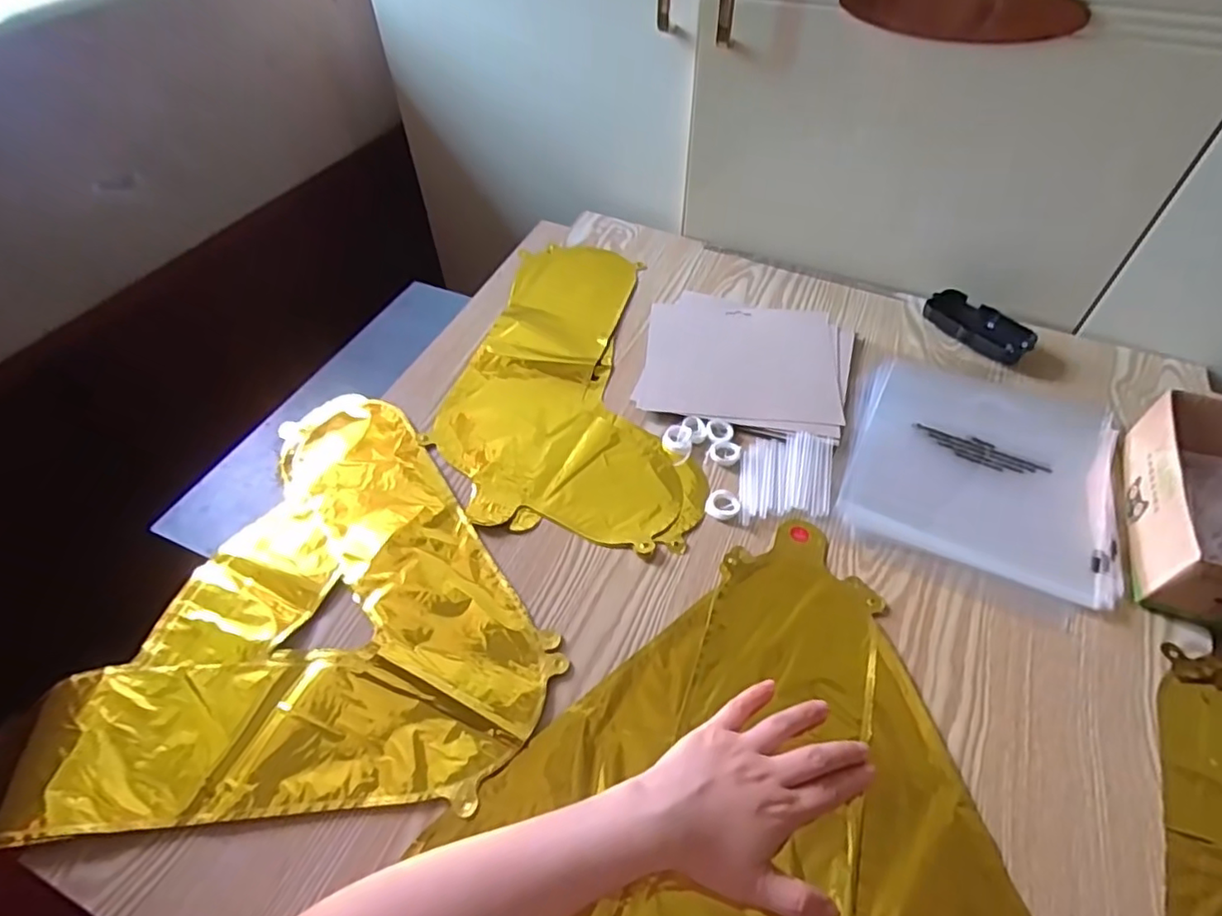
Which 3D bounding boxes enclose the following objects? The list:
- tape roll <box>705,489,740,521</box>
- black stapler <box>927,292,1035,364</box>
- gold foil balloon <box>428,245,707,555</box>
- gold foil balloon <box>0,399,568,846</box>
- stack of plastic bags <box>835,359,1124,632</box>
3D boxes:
[{"bbox_3d":[0.095,0.039,0.532,0.029,0.007,0.027,0,51,0],"label":"tape roll"},{"bbox_3d":[0.387,-0.139,0.666,0.053,0.024,0.107,-37,60,-26],"label":"black stapler"},{"bbox_3d":[-0.042,-0.090,0.643,0.229,0.008,0.409,0,51,0],"label":"gold foil balloon"},{"bbox_3d":[-0.216,0.083,0.497,0.322,0.010,0.350,-3,51,-2],"label":"gold foil balloon"},{"bbox_3d":[0.326,0.006,0.559,0.213,0.010,0.252,20,53,16],"label":"stack of plastic bags"}]

